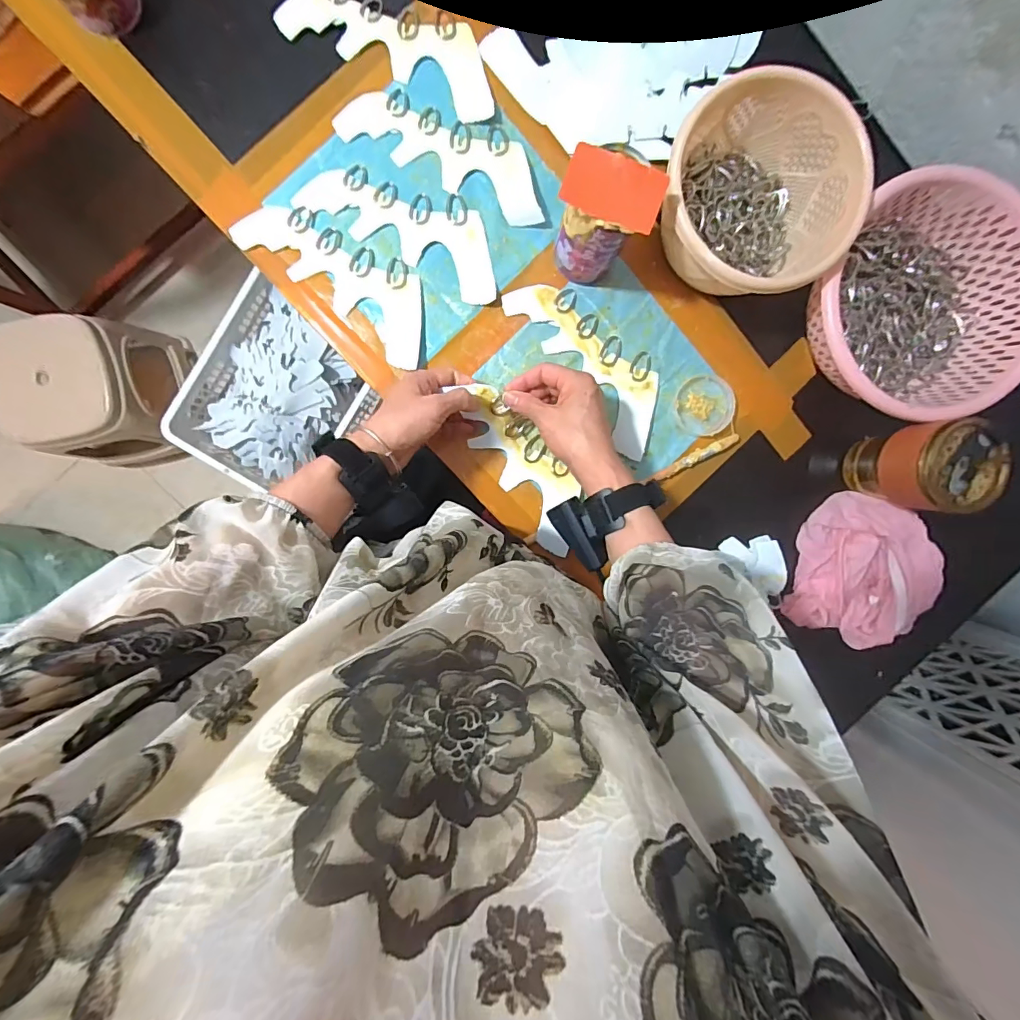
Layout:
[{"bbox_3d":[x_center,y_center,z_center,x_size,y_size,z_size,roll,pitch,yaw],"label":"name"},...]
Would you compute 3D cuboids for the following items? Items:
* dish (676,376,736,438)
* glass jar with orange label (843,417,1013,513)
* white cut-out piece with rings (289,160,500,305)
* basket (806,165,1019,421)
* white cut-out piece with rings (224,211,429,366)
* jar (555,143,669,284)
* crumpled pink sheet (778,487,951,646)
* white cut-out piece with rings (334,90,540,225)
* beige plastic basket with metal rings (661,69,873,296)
[{"bbox_3d":[0.212,-0.113,0.502,0.063,0.008,0.061,0,95,-4],"label":"dish"},{"bbox_3d":[0.408,-0.043,0.472,0.080,0.115,0.082,0,95,-4],"label":"glass jar with orange label"},{"bbox_3d":[-0.100,-0.296,0.473,0.208,0.004,0.082,27,92,-6],"label":"white cut-out piece with rings"},{"bbox_3d":[0.402,-0.201,0.469,0.205,0.093,0.204,0,95,-4],"label":"basket"},{"bbox_3d":[-0.167,-0.240,0.473,0.210,0.006,0.083,37,91,-6],"label":"white cut-out piece with rings"},{"bbox_3d":[0.080,-0.265,0.425,0.077,0.121,0.064,19,93,-6],"label":"jar"},{"bbox_3d":[0.391,0.068,0.516,0.133,0.052,0.160,15,94,-5],"label":"crumpled pink sheet"},{"bbox_3d":[-0.061,-0.362,0.463,0.216,0.016,0.071,21,93,-6],"label":"white cut-out piece with rings"},{"bbox_3d":[0.220,-0.294,0.443,0.169,0.103,0.171,-2,95,-4],"label":"beige plastic basket with metal rings"}]

